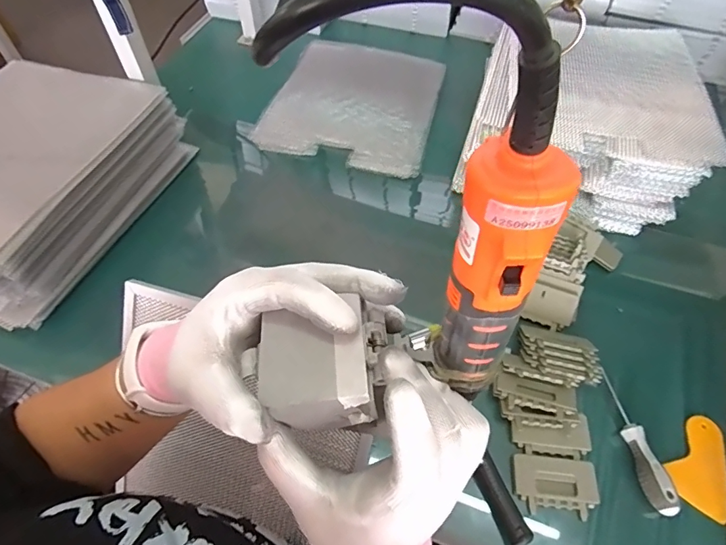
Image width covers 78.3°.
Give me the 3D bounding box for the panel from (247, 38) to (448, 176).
[{"bbox_3d":[-0.012,-0.315,0.816,0.277,0.024,0.321,13,57,7],"label":"panel"}]

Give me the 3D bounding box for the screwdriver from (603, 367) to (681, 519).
[{"bbox_3d":[0.298,0.181,0.485,0.021,0.026,0.145,-7,57,-6],"label":"screwdriver"}]

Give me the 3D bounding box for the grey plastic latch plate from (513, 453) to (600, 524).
[{"bbox_3d":[0.204,0.224,0.472,0.088,0.006,0.057,6,57,3],"label":"grey plastic latch plate"}]

